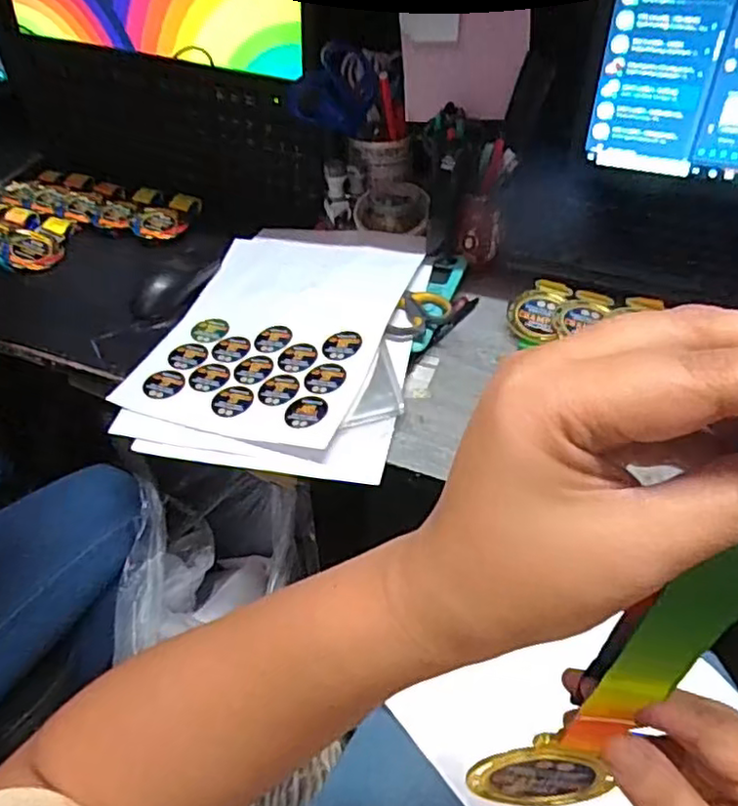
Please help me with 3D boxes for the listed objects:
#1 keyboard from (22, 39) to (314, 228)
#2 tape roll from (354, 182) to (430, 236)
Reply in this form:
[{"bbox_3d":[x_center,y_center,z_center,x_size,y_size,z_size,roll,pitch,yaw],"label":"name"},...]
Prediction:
[{"bbox_3d":[-0.259,-0.332,0.803,0.417,0.146,0.025,19,29,17],"label":"keyboard"},{"bbox_3d":[0.025,-0.219,0.733,0.080,0.034,0.080,-1,45,1],"label":"tape roll"}]

